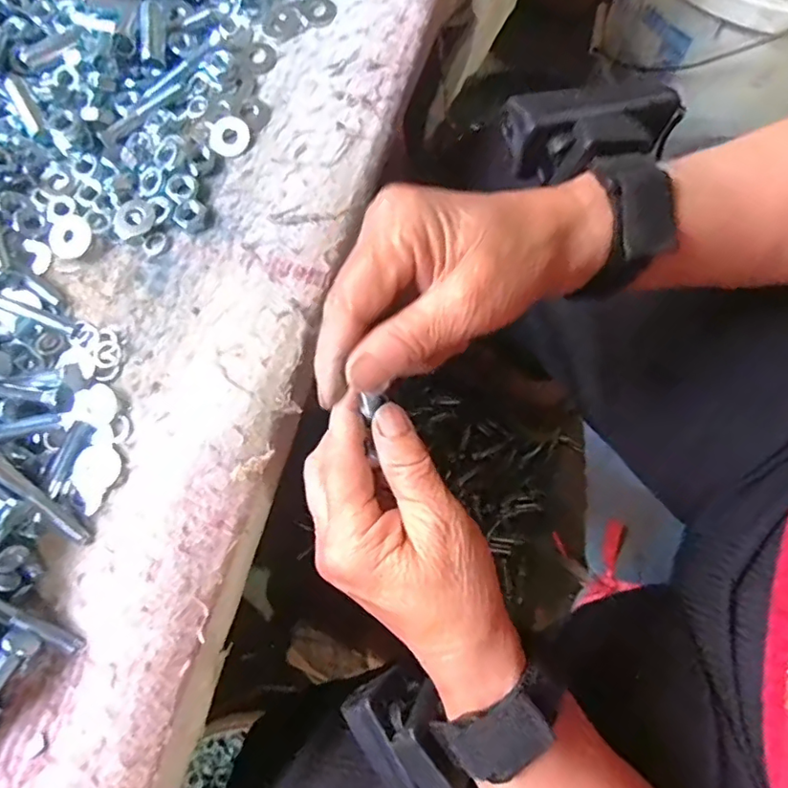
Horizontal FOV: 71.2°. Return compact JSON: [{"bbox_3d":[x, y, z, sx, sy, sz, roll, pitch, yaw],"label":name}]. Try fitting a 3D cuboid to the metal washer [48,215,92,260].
[{"bbox_3d":[-0.176,-0.086,0.298,0.023,0.005,0.023,0,86,0],"label":"metal washer"}]

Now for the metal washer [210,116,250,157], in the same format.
[{"bbox_3d":[-0.093,-0.148,0.313,0.020,0.004,0.023,20,75,7],"label":"metal washer"}]

